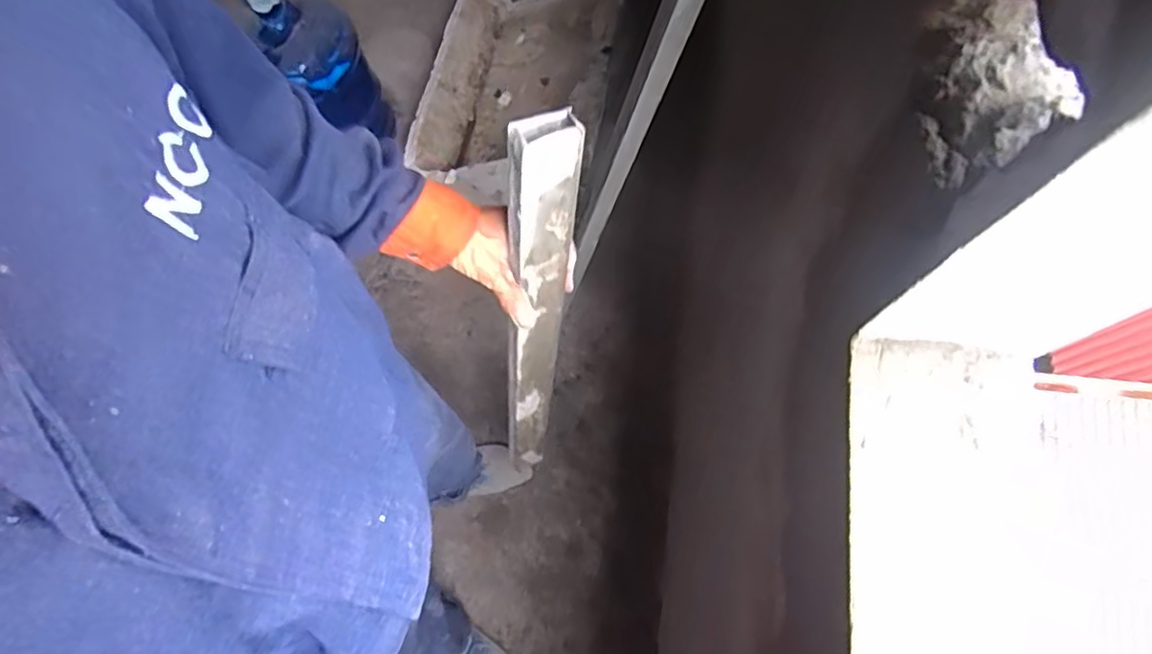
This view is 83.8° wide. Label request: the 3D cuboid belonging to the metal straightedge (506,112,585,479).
[{"bbox_3d":[-0.052,0.033,0.748,0.044,0.693,0.048,32,62,12],"label":"metal straightedge"}]

